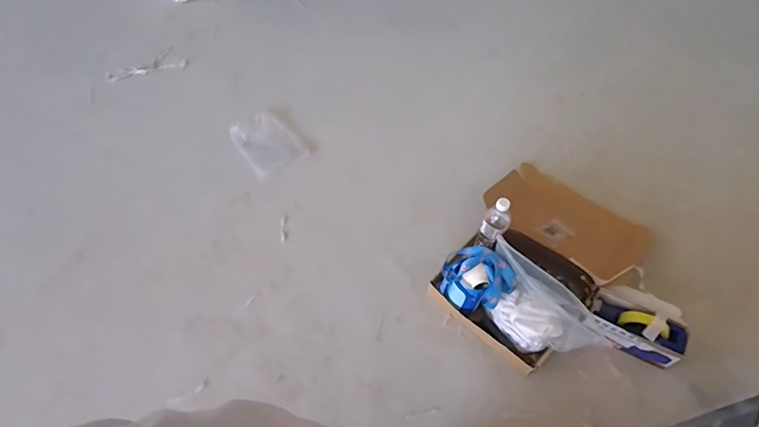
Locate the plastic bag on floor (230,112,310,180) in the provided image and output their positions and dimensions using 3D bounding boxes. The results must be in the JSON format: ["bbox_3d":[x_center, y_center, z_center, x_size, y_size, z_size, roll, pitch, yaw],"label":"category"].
[{"bbox_3d":[-0.384,-0.238,1.460,0.181,0.030,0.284,-31,60,-20],"label":"plastic bag on floor"}]

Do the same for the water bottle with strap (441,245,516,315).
[{"bbox_3d":[0.227,0.165,1.020,0.103,0.173,0.151,-35,62,-22],"label":"water bottle with strap"}]

